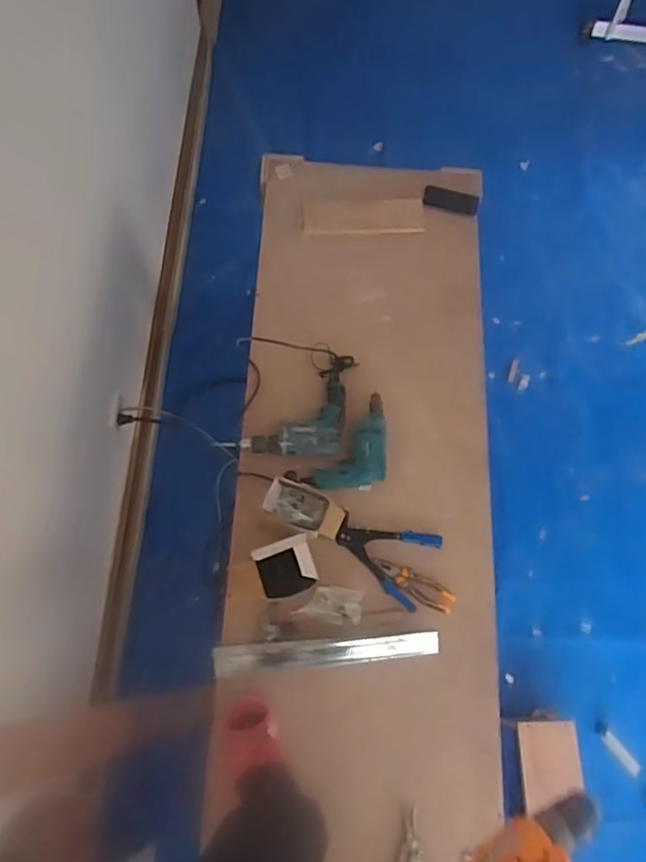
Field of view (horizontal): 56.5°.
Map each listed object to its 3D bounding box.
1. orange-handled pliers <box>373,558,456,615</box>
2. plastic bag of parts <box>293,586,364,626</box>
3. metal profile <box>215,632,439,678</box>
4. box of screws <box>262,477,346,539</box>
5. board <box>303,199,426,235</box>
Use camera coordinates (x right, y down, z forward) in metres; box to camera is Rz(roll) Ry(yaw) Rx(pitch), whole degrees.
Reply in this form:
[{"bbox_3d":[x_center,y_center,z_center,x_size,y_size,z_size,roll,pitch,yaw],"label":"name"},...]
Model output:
[{"bbox_3d":[0.203,0.339,1.348,0.194,0.013,0.051,31,72,7],"label":"orange-handled pliers"},{"bbox_3d":[0.016,0.380,1.321,0.140,0.013,0.075,10,71,0],"label":"plastic bag of parts"},{"bbox_3d":[0.008,0.485,1.311,0.480,0.032,0.054,-3,71,-5],"label":"metal profile"},{"bbox_3d":[-0.040,0.179,1.350,0.176,0.062,0.088,30,72,7],"label":"box of screws"},{"bbox_3d":[0.114,-0.584,1.637,0.333,0.005,0.112,-4,73,-9],"label":"board"}]

